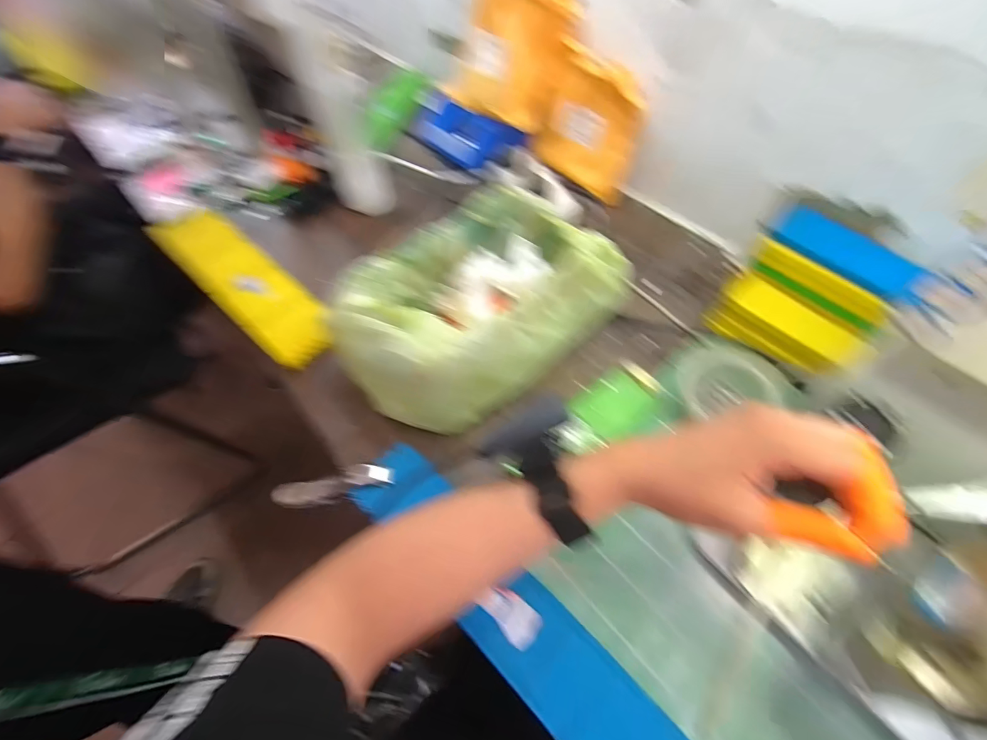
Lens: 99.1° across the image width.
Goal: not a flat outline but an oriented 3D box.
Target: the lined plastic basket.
[{"bbox_3d":[-0.007,-0.071,0.472,0.306,0.113,0.169,-35,65,-21],"label":"lined plastic basket"}]

